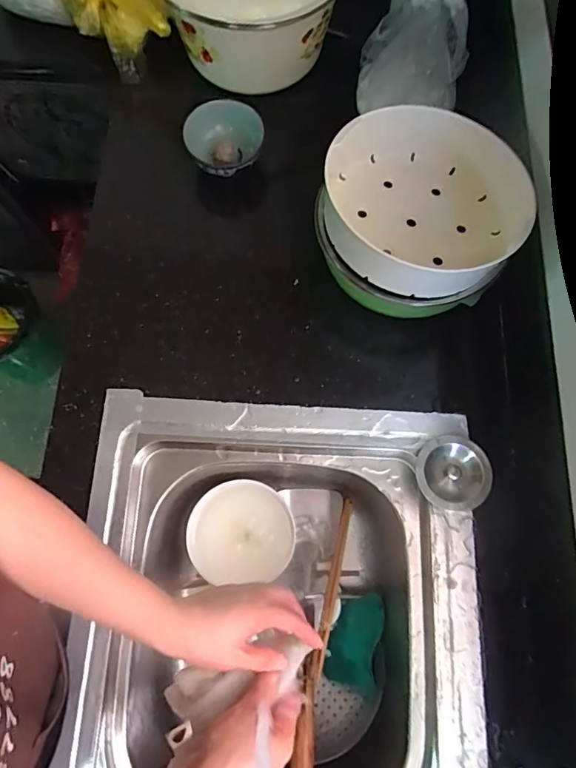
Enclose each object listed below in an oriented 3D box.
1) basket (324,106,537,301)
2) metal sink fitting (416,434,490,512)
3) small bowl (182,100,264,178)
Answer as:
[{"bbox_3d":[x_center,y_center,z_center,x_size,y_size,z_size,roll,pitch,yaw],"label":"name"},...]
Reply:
[{"bbox_3d":[0.164,-0.206,0.554,0.234,0.080,0.216,0,73,0],"label":"basket"},{"bbox_3d":[0.194,0.102,0.553,0.077,0.032,0.085,-18,74,-5],"label":"metal sink fitting"},{"bbox_3d":[-0.085,-0.329,0.646,0.101,0.046,0.095,0,73,0],"label":"small bowl"}]

